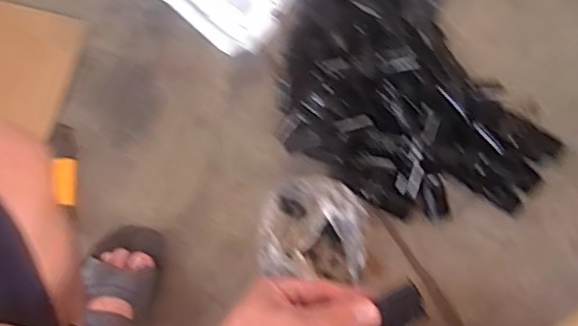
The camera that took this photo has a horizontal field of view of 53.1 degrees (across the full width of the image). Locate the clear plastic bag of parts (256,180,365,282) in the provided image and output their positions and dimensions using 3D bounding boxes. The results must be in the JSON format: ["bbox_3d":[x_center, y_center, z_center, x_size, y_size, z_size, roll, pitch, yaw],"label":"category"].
[{"bbox_3d":[0.036,0.092,0.806,0.148,0.047,0.137,6,75,0],"label":"clear plastic bag of parts"}]

